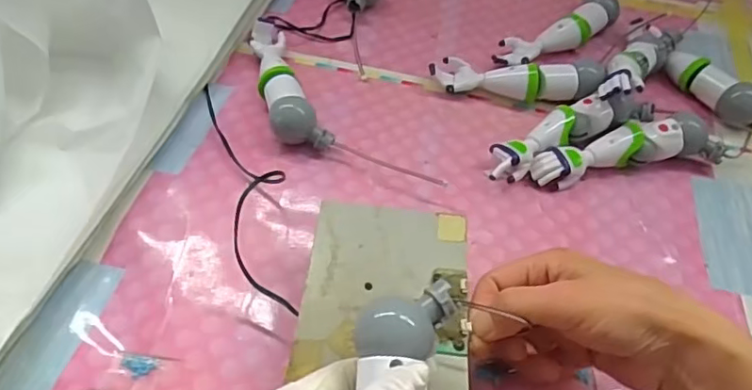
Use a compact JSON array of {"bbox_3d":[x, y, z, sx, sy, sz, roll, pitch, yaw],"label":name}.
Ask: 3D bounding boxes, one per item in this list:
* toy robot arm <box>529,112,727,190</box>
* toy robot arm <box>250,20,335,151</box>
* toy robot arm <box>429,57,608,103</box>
[{"bbox_3d":[0.195,-0.035,0.464,0.154,0.031,0.036,-7,53,-10],"label":"toy robot arm"},{"bbox_3d":[-0.080,-0.096,0.489,0.042,0.031,0.155,-16,55,-16],"label":"toy robot arm"},{"bbox_3d":[0.122,-0.099,0.511,0.143,0.031,0.038,4,52,-1],"label":"toy robot arm"}]

